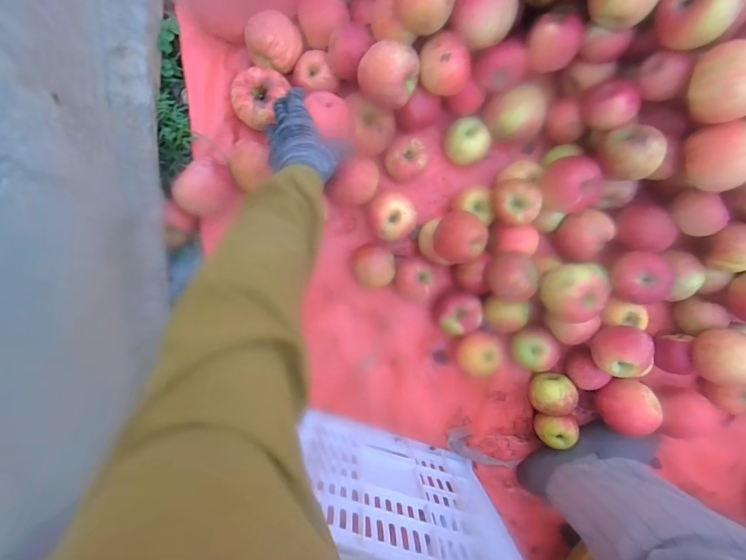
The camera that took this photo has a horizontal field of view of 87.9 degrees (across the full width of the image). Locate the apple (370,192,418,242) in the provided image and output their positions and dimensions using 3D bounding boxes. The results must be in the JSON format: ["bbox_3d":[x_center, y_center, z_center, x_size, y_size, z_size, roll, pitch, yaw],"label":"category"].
[{"bbox_3d":[0.036,-0.101,0.621,0.075,0.070,0.070,0,92,2],"label":"apple"}]

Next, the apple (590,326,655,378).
[{"bbox_3d":[0.372,0.105,0.585,0.068,0.057,0.073,0,92,2],"label":"apple"}]

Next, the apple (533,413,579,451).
[{"bbox_3d":[0.305,0.246,0.646,0.055,0.047,0.061,37,93,1],"label":"apple"}]

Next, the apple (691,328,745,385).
[{"bbox_3d":[0.505,0.111,0.559,0.069,0.069,0.077,17,92,2],"label":"apple"}]

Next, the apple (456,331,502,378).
[{"bbox_3d":[0.175,0.120,0.638,0.073,0.051,0.071,0,92,2],"label":"apple"}]

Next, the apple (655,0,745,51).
[{"bbox_3d":[0.378,-0.315,0.441,0.071,0.061,0.082,-32,90,3],"label":"apple"}]

